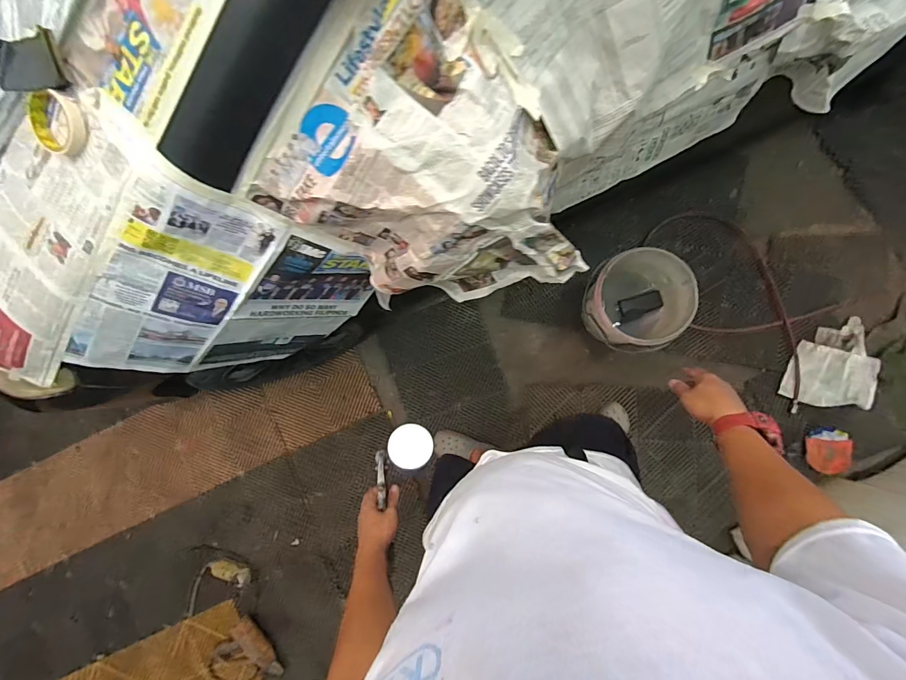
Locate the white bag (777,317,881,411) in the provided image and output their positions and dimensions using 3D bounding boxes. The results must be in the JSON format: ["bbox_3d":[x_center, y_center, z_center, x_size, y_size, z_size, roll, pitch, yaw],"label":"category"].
[{"bbox_3d":[1.360,0.075,1.426,0.286,0.070,0.328,5,88,6],"label":"white bag"}]

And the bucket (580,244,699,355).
[{"bbox_3d":[0.618,-0.124,1.375,0.291,0.318,0.298,0,84,4],"label":"bucket"}]

